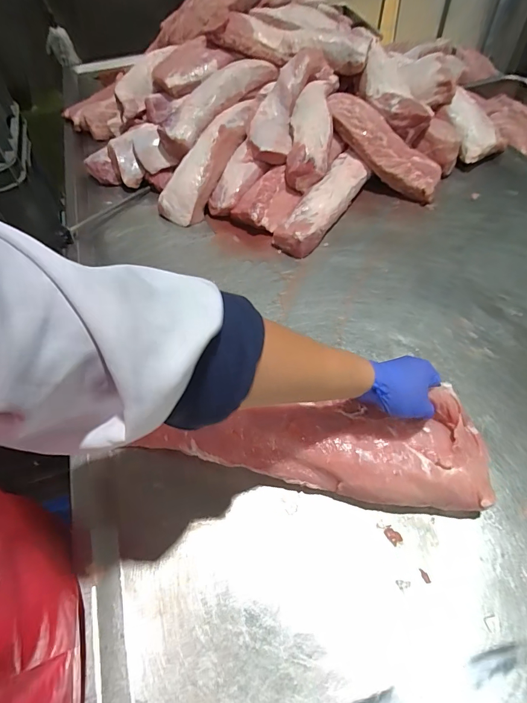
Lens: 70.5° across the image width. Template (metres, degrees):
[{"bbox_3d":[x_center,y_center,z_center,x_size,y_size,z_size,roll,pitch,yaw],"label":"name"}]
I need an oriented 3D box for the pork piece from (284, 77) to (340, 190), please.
[{"bbox_3d":[0.117,-0.546,0.901,0.103,0.061,0.343,8,73,9],"label":"pork piece"}]

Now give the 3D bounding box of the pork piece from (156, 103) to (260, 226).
[{"bbox_3d":[-0.125,-0.473,0.898,0.105,0.067,0.373,27,81,21],"label":"pork piece"}]

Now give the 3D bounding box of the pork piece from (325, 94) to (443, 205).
[{"bbox_3d":[0.296,-0.506,0.923,0.125,0.061,0.352,-40,84,-22],"label":"pork piece"}]

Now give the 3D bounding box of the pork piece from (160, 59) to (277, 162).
[{"bbox_3d":[-0.116,-0.627,0.929,0.104,0.066,0.358,39,78,26],"label":"pork piece"}]

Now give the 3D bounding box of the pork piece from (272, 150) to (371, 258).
[{"bbox_3d":[0.143,-0.349,0.871,0.092,0.065,0.347,26,60,20],"label":"pork piece"}]

